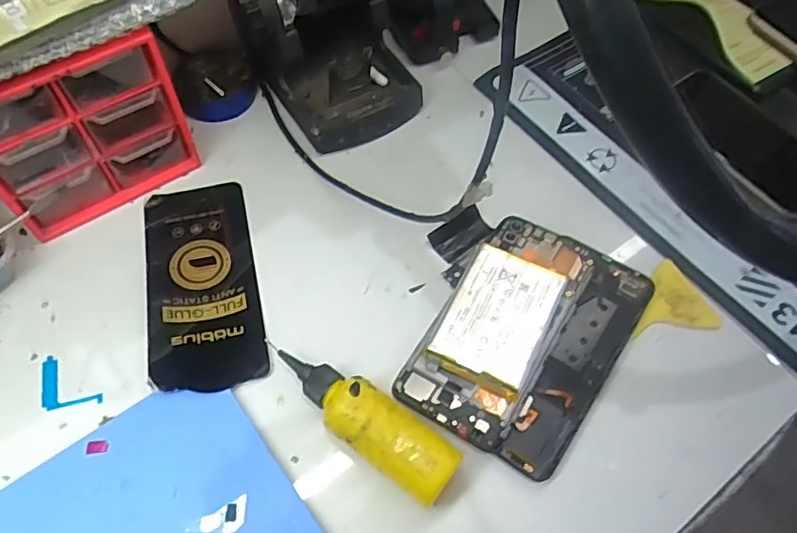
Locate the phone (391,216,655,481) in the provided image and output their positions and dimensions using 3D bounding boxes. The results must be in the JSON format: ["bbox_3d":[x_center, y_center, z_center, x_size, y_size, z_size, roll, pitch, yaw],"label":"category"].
[{"bbox_3d":[0.082,0.040,0.375,0.116,0.017,0.166,32,64,15],"label":"phone"}]

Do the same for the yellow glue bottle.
[{"bbox_3d":[-0.022,0.086,0.333,0.119,0.036,0.033,35,64,16],"label":"yellow glue bottle"}]

